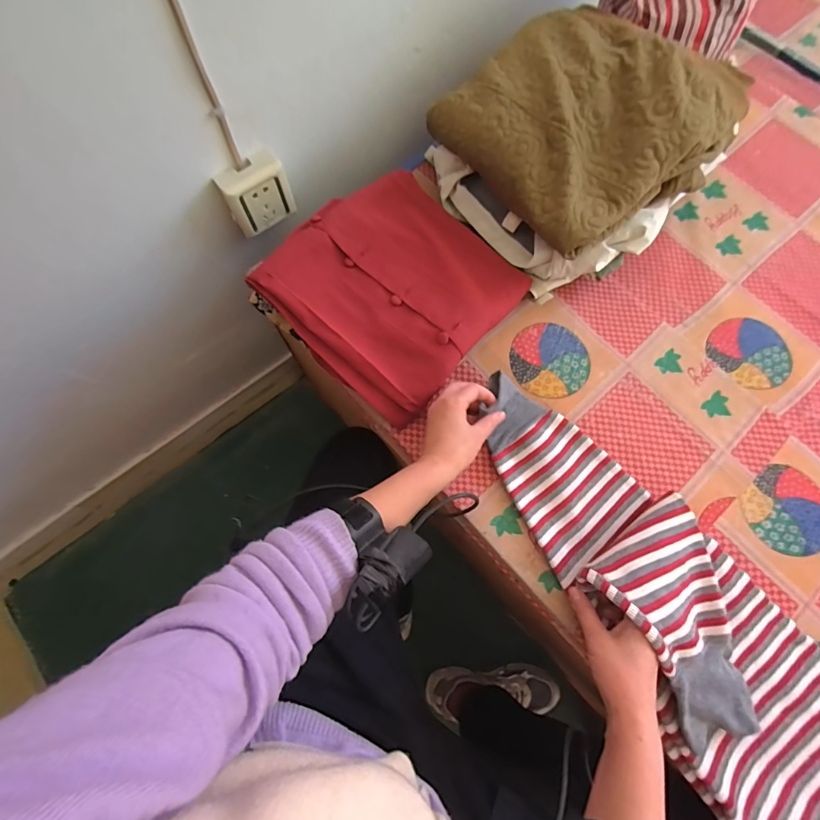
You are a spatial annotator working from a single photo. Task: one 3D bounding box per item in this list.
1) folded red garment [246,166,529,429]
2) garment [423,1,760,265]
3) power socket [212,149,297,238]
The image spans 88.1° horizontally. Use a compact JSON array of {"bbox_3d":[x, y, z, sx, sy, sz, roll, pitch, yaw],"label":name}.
[{"bbox_3d":[-0.018,-0.170,0.564,0.272,0.068,0.286,40,76,12],"label":"folded red garment"},{"bbox_3d":[0.239,-0.396,0.552,0.343,0.081,0.303,-38,76,-11],"label":"garment"},{"bbox_3d":[-0.214,-0.299,0.601,0.088,0.088,0.045,-39,76,-12],"label":"power socket"}]

